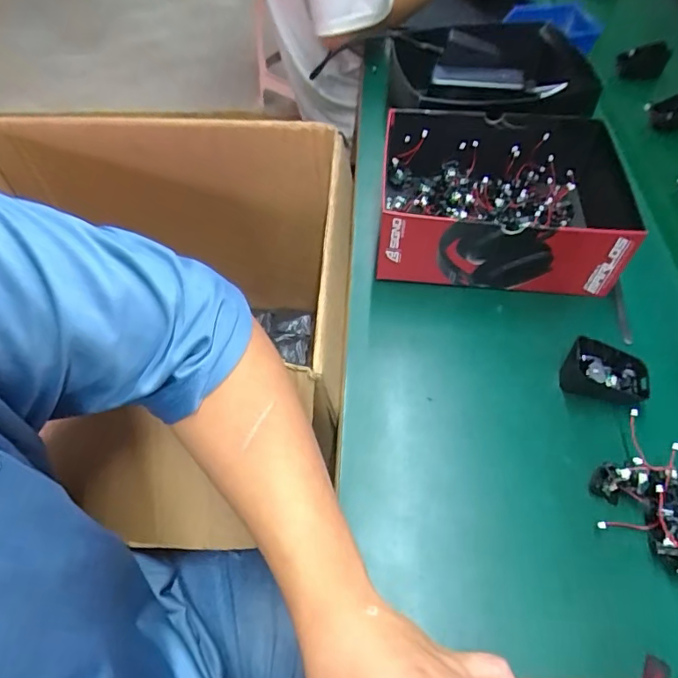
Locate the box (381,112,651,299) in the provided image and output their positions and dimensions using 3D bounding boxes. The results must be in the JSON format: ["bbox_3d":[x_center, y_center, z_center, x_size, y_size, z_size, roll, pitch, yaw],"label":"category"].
[{"bbox_3d":[0.165,-0.149,0.535,0.229,0.090,0.181,5,55,7],"label":"box"}]

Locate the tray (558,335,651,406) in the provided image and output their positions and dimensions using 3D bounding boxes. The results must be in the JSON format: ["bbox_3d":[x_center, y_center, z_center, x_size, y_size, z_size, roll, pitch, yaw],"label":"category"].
[{"bbox_3d":[0.233,0.029,0.433,0.067,0.034,0.044,25,59,19],"label":"tray"}]

